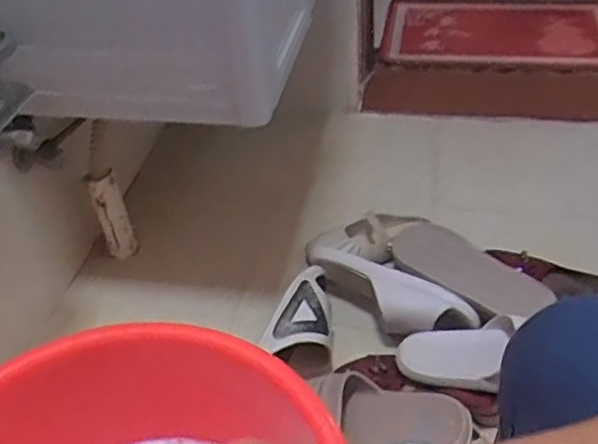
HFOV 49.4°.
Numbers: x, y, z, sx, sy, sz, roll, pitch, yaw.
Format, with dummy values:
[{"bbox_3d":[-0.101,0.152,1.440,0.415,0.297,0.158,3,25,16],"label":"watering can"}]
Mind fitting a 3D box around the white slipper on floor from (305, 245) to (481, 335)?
[{"bbox_3d":[0.125,0.109,0.963,0.280,0.085,0.069,21,47,26],"label":"white slipper on floor"}]

